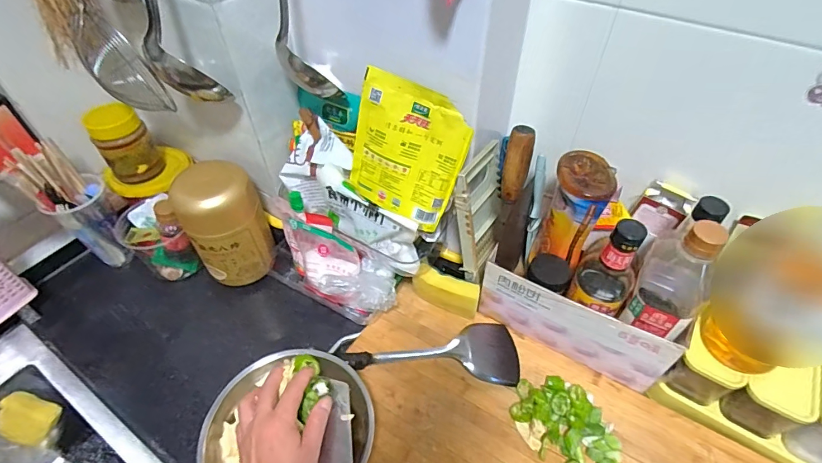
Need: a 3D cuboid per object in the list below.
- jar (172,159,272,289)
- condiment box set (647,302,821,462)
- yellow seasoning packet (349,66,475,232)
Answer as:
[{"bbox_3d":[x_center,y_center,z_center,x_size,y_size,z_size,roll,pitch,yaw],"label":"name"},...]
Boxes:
[{"bbox_3d":[-0.279,-0.009,0.646,0.115,0.178,0.087,-30,56,-22],"label":"jar"},{"bbox_3d":[0.439,0.190,0.521,0.207,0.086,0.131,29,56,23],"label":"condiment box set"},{"bbox_3d":[-0.007,-0.094,0.521,0.138,0.169,0.019,23,35,6],"label":"yellow seasoning packet"}]

